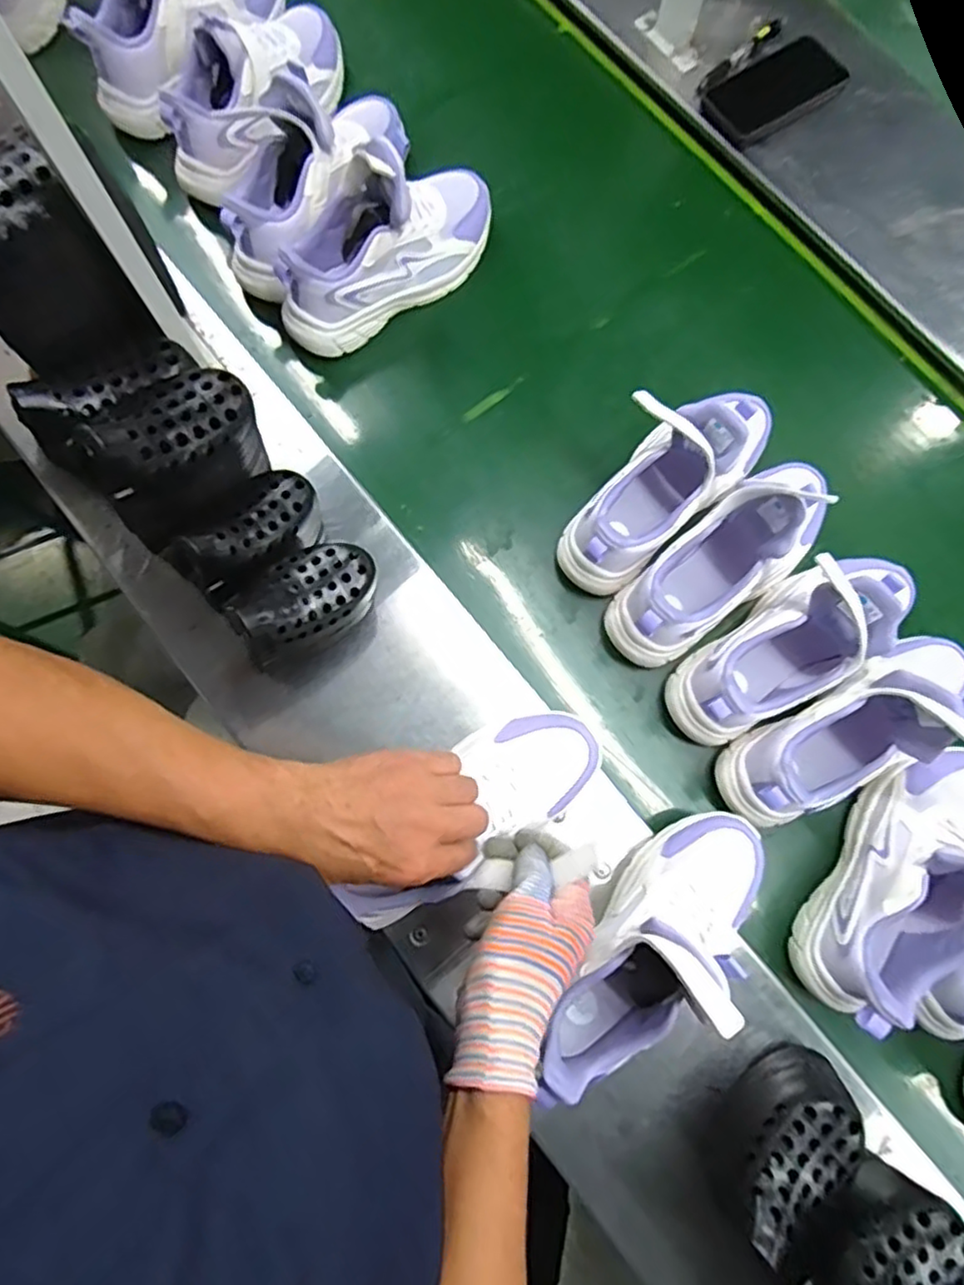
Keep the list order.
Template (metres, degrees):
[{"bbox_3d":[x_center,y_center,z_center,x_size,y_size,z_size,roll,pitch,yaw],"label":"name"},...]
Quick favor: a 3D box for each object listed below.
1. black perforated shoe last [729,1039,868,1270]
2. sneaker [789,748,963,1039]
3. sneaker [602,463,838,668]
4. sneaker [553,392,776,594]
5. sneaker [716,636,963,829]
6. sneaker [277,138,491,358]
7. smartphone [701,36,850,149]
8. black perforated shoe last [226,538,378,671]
[{"bbox_3d":[0.226,0.370,0.494,0.114,0.103,0.057,-30,79,-7],"label":"black perforated shoe last"},{"bbox_3d":[0.367,0.194,0.551,0.099,0.117,0.256,39,80,8],"label":"sneaker"},{"bbox_3d":[0.226,-0.077,0.593,0.239,0.138,0.084,-35,80,-8],"label":"sneaker"},{"bbox_3d":[0.172,-0.159,0.613,0.243,0.139,0.104,-41,81,-9],"label":"sneaker"},{"bbox_3d":[0.332,0.074,0.571,0.246,0.141,0.083,-30,79,-7],"label":"sneaker"},{"bbox_3d":[-0.093,-0.404,0.656,0.252,0.142,0.086,-41,81,-9],"label":"sneaker"},{"bbox_3d":[0.328,-0.620,0.747,0.141,0.008,0.083,-28,84,3],"label":"smartphone"},{"bbox_3d":[-0.145,-0.037,0.549,0.119,0.079,0.070,-30,79,-7],"label":"black perforated shoe last"}]

